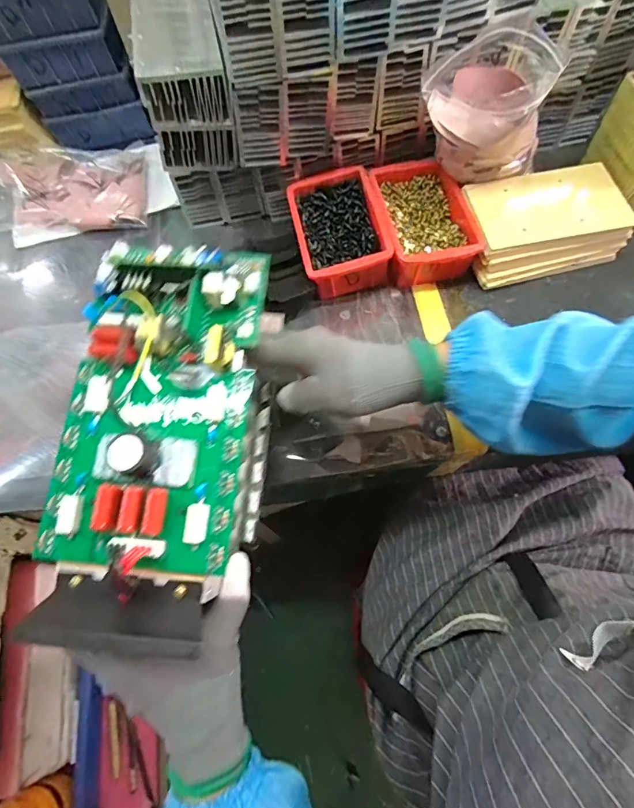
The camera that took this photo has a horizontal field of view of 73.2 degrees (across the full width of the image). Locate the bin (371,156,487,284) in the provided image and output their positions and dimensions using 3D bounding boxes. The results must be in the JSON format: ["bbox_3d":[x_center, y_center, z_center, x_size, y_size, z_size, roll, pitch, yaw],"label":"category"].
[{"bbox_3d":[0.123,-0.210,0.507,0.098,0.061,0.153,-13,67,-2],"label":"bin"}]

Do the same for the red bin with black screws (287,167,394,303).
[{"bbox_3d":[0.025,-0.202,0.511,0.099,0.061,0.144,-12,67,-4],"label":"red bin with black screws"}]

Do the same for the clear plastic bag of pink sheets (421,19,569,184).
[{"bbox_3d":[0.184,-0.311,0.459,0.124,0.120,0.113,22,70,12],"label":"clear plastic bag of pink sheets"}]

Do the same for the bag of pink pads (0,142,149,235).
[{"bbox_3d":[-0.343,-0.292,0.583,0.226,0.046,0.140,-7,67,-1],"label":"bag of pink pads"}]

